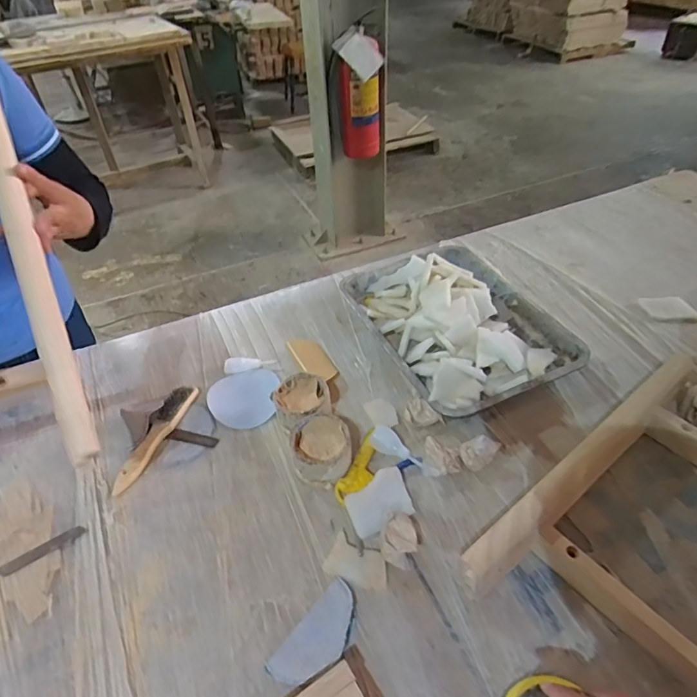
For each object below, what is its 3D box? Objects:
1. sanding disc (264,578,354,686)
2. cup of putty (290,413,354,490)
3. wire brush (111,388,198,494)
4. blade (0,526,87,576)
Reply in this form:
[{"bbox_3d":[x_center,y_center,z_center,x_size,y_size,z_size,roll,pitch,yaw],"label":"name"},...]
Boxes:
[{"bbox_3d":[-0.030,0.314,0.535,0.056,0.012,0.115,27,51,29],"label":"sanding disc"},{"bbox_3d":[-0.038,0.140,0.679,0.079,0.045,0.085,-2,43,2],"label":"cup of putty"},{"bbox_3d":[-0.291,0.129,0.736,0.044,0.023,0.191,15,46,19],"label":"wire brush"},{"bbox_3d":[-0.388,0.256,0.618,0.100,0.005,0.018,-28,48,-24],"label":"blade"}]

